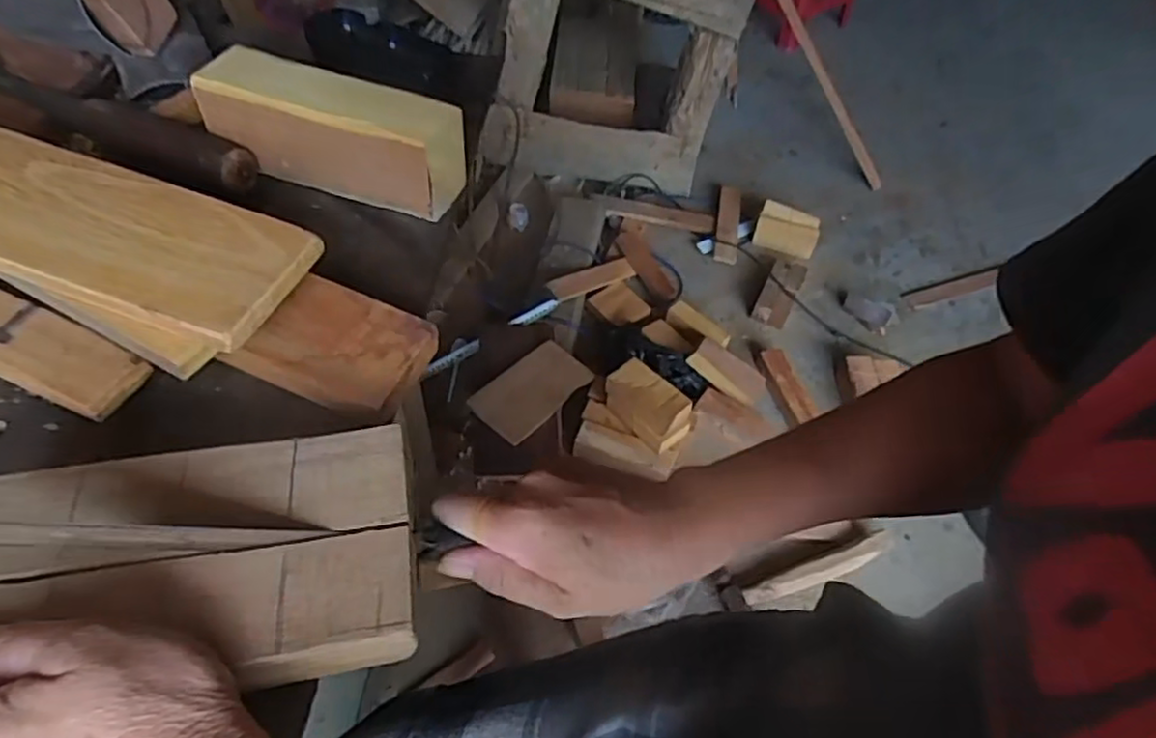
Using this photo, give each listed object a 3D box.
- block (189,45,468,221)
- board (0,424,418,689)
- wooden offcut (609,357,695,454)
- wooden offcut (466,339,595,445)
[{"bbox_3d":[-0.161,-0.155,0.464,0.175,0.067,0.051,16,52,7],"label":"block"},{"bbox_3d":[-0.162,0.082,0.288,0.180,0.019,0.101,-6,53,-10],"label":"board"},{"bbox_3d":[0.119,0.066,1.179,0.090,0.094,0.142,-32,61,-26],"label":"wooden offcut"},{"bbox_3d":[-0.078,0.034,1.202,0.113,0.010,0.195,44,65,10],"label":"wooden offcut"}]

